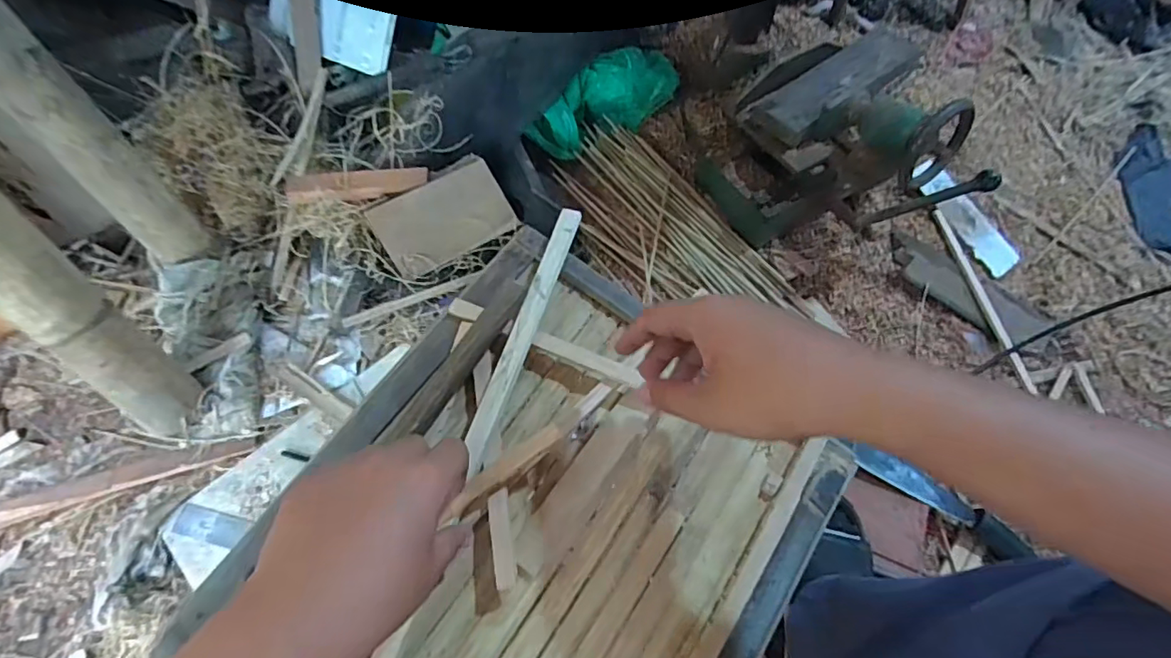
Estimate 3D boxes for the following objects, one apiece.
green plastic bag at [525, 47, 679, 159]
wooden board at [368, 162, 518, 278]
[{"bbox_3d":[0.037,-0.396,0.954,0.302,0.080,0.110,-31,66,-14],"label":"green plastic bag"},{"bbox_3d":[-0.220,-0.170,0.859,0.197,0.014,0.118,-29,109,-8],"label":"wooden board"}]

